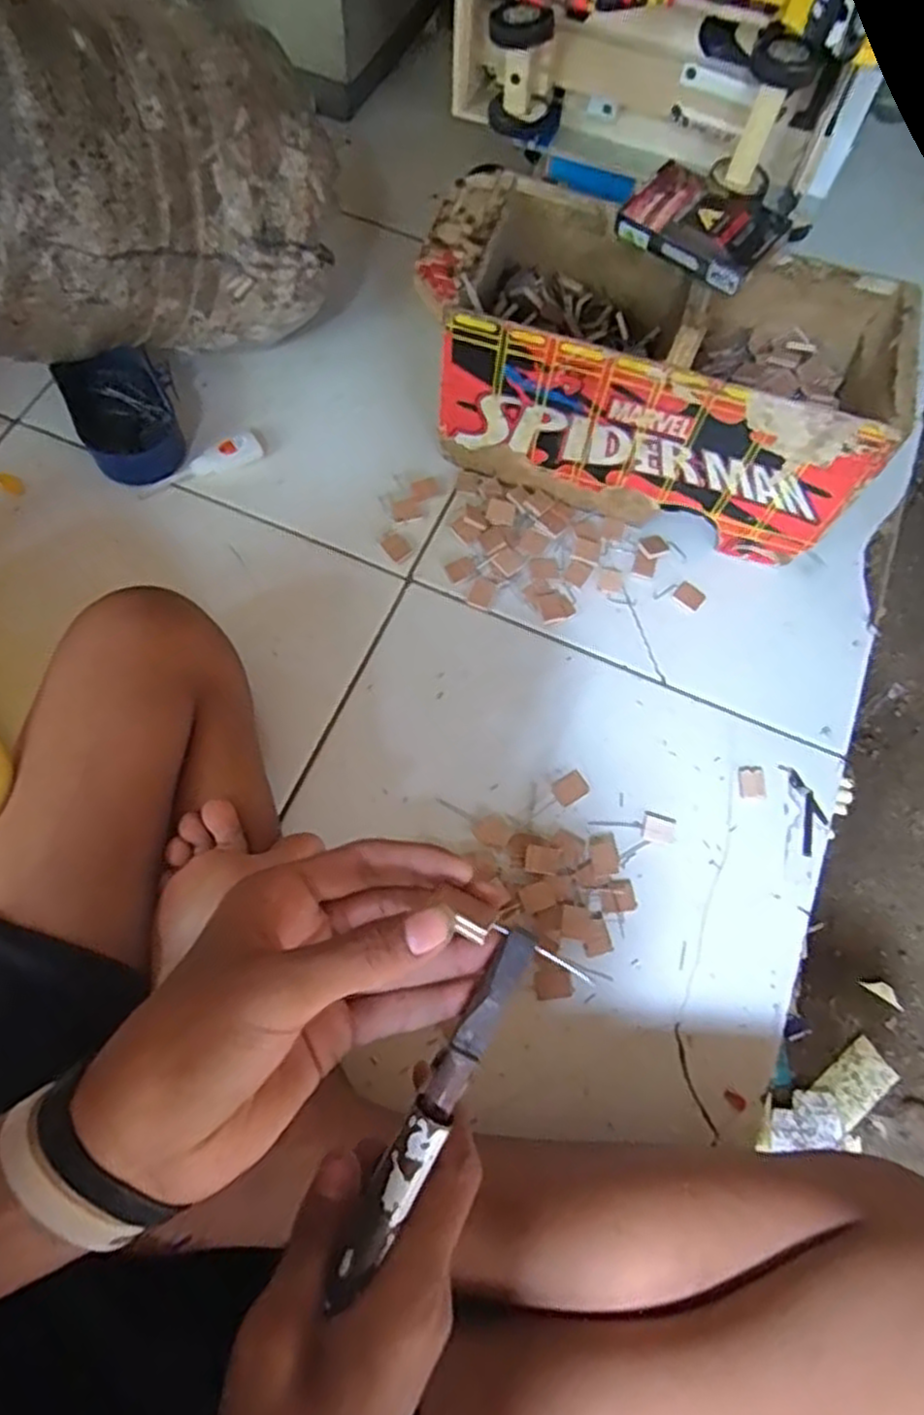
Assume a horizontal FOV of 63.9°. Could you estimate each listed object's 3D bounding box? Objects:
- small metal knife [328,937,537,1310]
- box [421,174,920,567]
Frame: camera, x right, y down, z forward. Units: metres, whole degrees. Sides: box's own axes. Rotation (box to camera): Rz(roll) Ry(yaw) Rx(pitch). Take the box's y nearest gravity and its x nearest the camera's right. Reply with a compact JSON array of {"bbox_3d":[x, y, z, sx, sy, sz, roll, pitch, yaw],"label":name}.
[{"bbox_3d":[-0.010,0.146,0.269,0.014,0.015,0.143,28,91,8],"label":"small metal knife"},{"bbox_3d":[0.154,-0.278,0.625,0.354,0.178,0.161,16,69,4],"label":"box"}]

